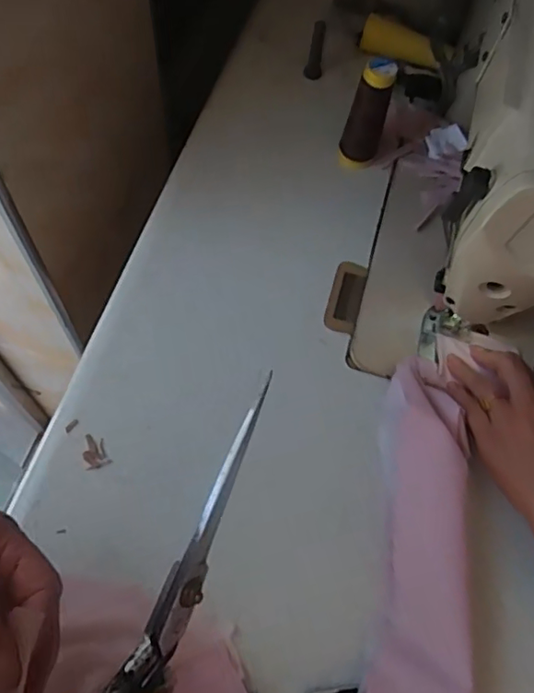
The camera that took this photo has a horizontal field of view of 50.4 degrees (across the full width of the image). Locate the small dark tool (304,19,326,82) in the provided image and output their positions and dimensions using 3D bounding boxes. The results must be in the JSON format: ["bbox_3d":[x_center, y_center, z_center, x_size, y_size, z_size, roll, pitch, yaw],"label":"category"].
[{"bbox_3d":[0.056,-0.336,0.645,0.019,0.070,0.020,11,63,2],"label":"small dark tool"}]

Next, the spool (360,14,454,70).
[{"bbox_3d":[0.161,-0.345,0.653,0.106,0.031,0.032,25,65,8],"label":"spool"}]

